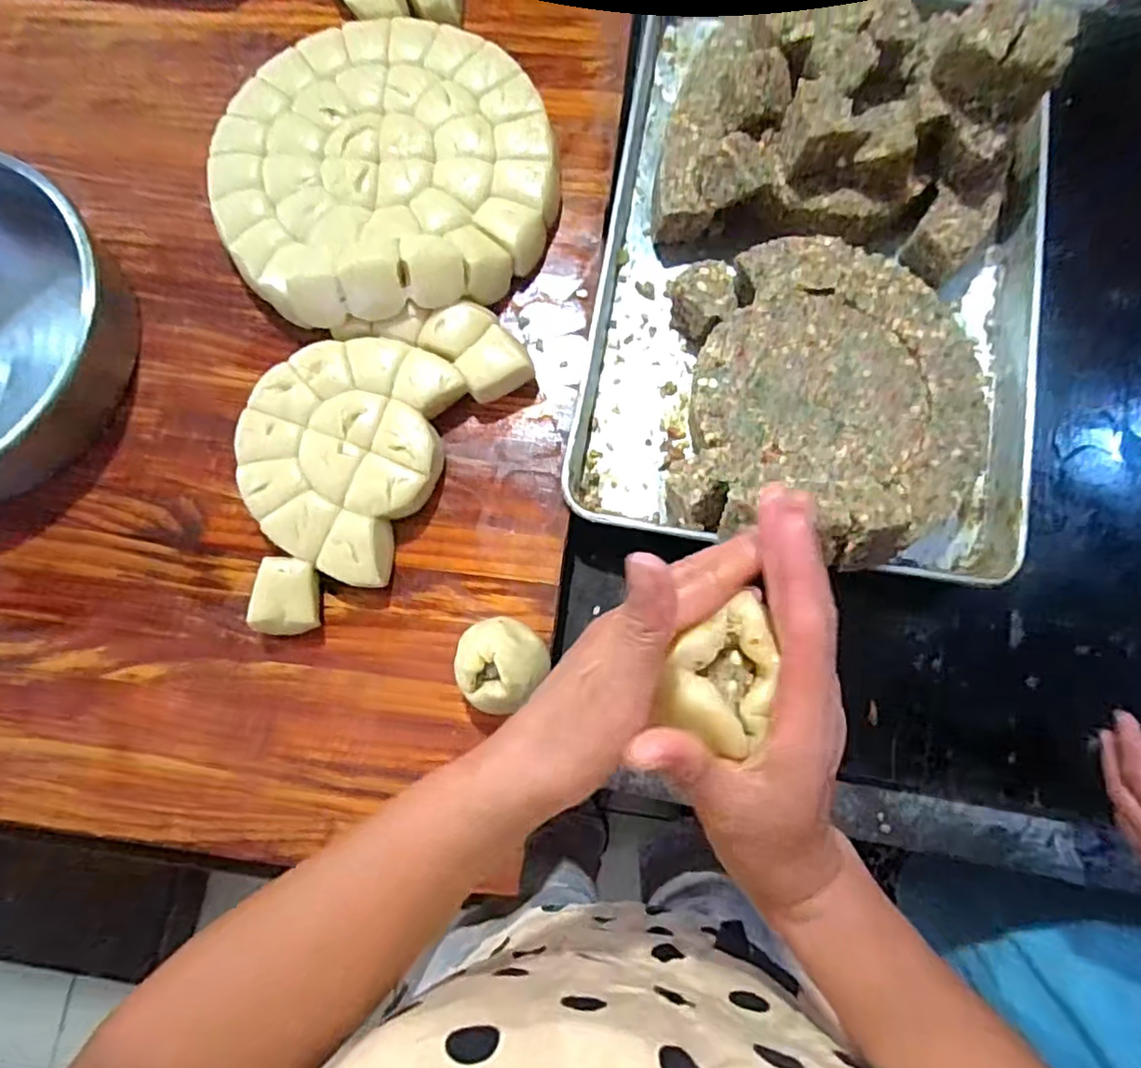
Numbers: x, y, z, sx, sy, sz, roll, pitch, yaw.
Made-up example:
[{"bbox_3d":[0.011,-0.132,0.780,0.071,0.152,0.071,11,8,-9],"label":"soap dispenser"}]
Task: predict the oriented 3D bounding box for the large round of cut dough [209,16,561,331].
[{"bbox_3d":[-0.174,-0.345,0.602,0.304,0.069,0.307,0,79,0],"label":"large round of cut dough"}]

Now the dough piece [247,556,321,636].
[{"bbox_3d":[-0.236,0.053,0.544,0.045,0.041,0.063,0,80,1],"label":"dough piece"}]

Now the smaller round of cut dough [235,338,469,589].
[{"bbox_3d":[-0.201,-0.071,0.569,0.166,0.042,0.202,16,80,4],"label":"smaller round of cut dough"}]

